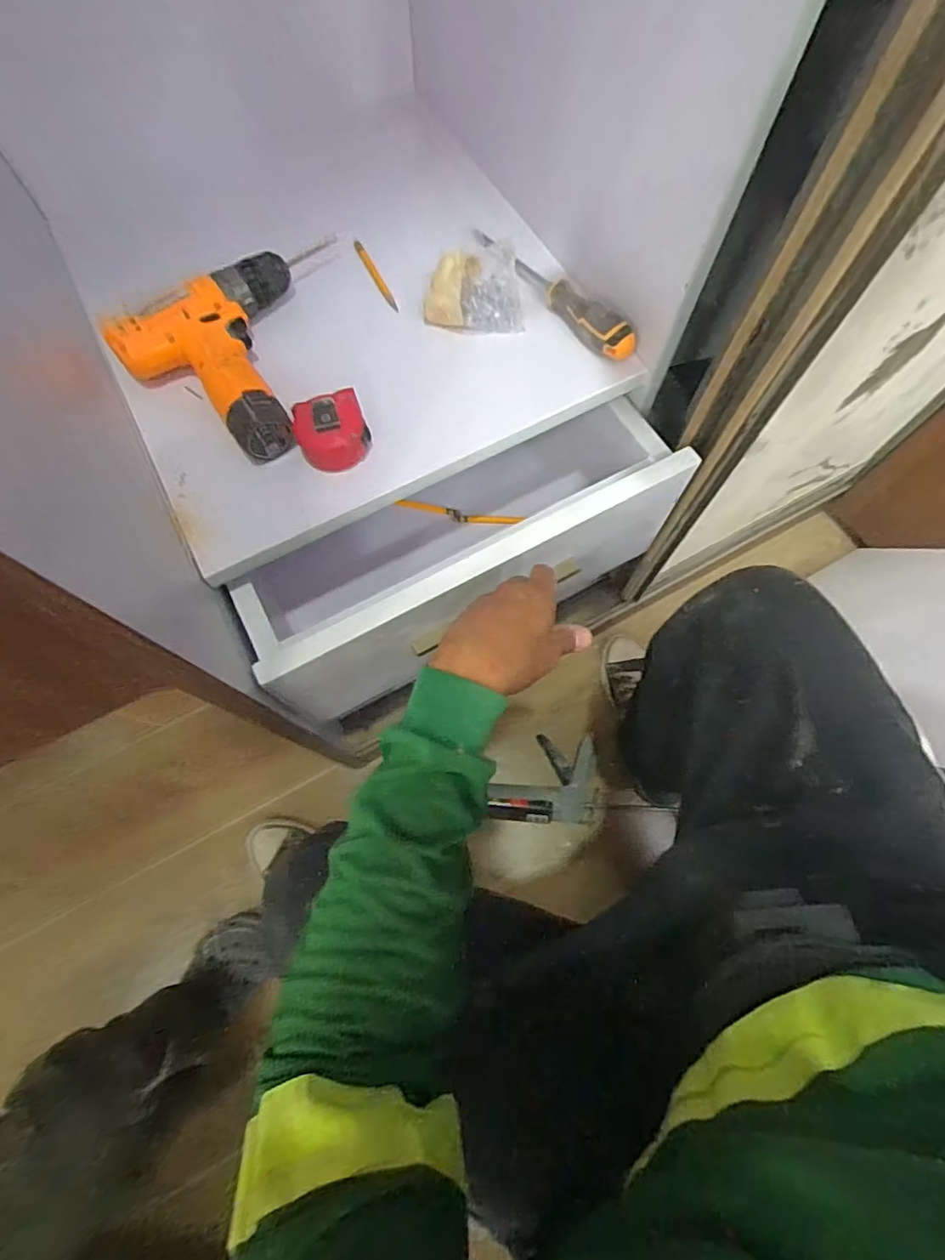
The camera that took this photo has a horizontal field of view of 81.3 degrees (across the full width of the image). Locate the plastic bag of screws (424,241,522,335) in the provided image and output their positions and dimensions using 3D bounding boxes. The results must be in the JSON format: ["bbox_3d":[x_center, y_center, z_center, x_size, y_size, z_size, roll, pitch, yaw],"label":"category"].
[{"bbox_3d":[0.000,-0.348,0.557,0.098,0.045,0.068,-8,70,-3],"label":"plastic bag of screws"}]

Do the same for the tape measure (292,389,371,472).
[{"bbox_3d":[-0.126,-0.179,0.498,0.063,0.033,0.067,-22,72,-8],"label":"tape measure"}]

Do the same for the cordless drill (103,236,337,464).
[{"bbox_3d":[-0.193,-0.286,0.540,0.182,0.049,0.242,42,75,13],"label":"cordless drill"}]

